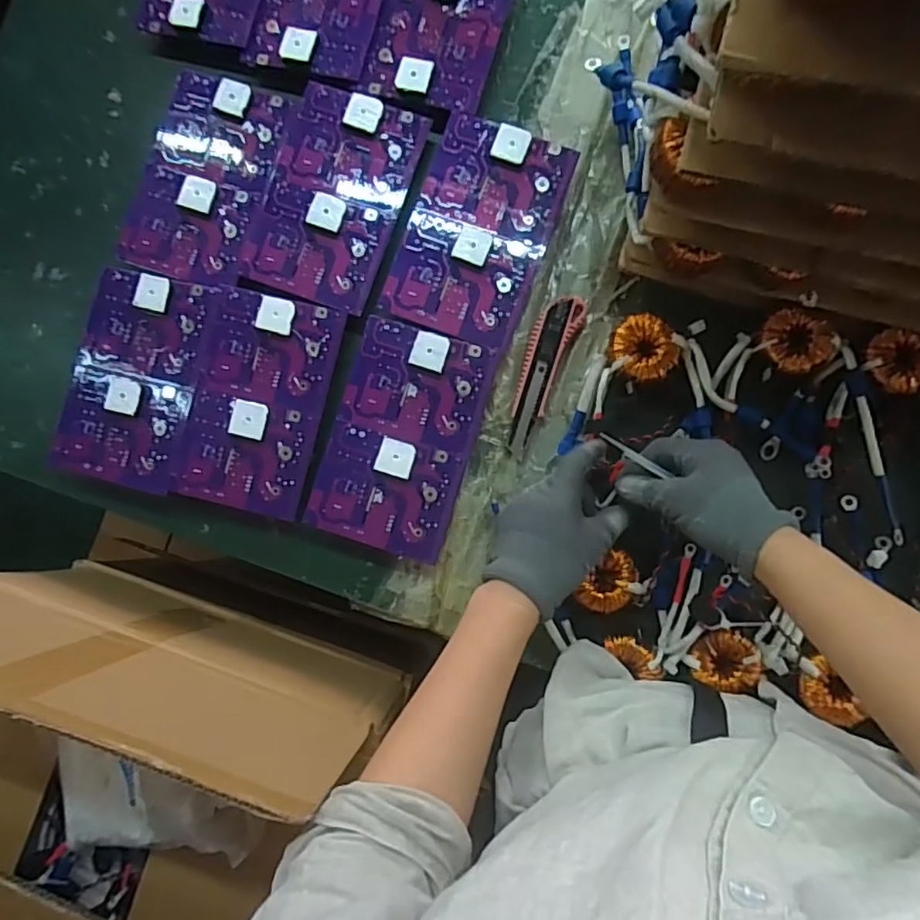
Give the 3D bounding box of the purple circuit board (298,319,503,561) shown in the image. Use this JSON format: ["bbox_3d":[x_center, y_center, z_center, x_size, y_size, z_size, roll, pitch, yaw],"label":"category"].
[{"bbox_3d":[-0.053,-0.020,0.527,0.124,0.014,0.197,16,88,6],"label":"purple circuit board"}]

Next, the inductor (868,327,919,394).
[{"bbox_3d":[0.370,-0.082,0.496,0.047,0.022,0.053,-7,86,4],"label":"inductor"}]

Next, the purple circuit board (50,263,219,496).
[{"bbox_3d":[-0.308,-0.078,0.561,0.123,0.019,0.199,10,87,5],"label":"purple circuit board"}]

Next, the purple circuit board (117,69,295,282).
[{"bbox_3d":[-0.246,-0.271,0.568,0.127,0.012,0.195,17,88,6],"label":"purple circuit board"}]

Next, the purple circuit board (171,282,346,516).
[{"bbox_3d":[-0.188,-0.053,0.545,0.124,0.012,0.197,12,87,5],"label":"purple circuit board"}]

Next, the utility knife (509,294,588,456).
[{"bbox_3d":[0.072,-0.081,0.543,0.037,0.015,0.149,23,88,6],"label":"utility knife"}]

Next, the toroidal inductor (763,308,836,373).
[{"bbox_3d":[0.288,-0.102,0.508,0.048,0.019,0.055,-28,84,2],"label":"toroidal inductor"}]

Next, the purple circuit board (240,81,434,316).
[{"bbox_3d":[-0.119,-0.247,0.557,0.127,0.018,0.195,19,88,6],"label":"purple circuit board"}]

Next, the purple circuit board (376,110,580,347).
[{"bbox_3d":[0.016,-0.210,0.541,0.124,0.020,0.193,20,88,6],"label":"purple circuit board"}]

